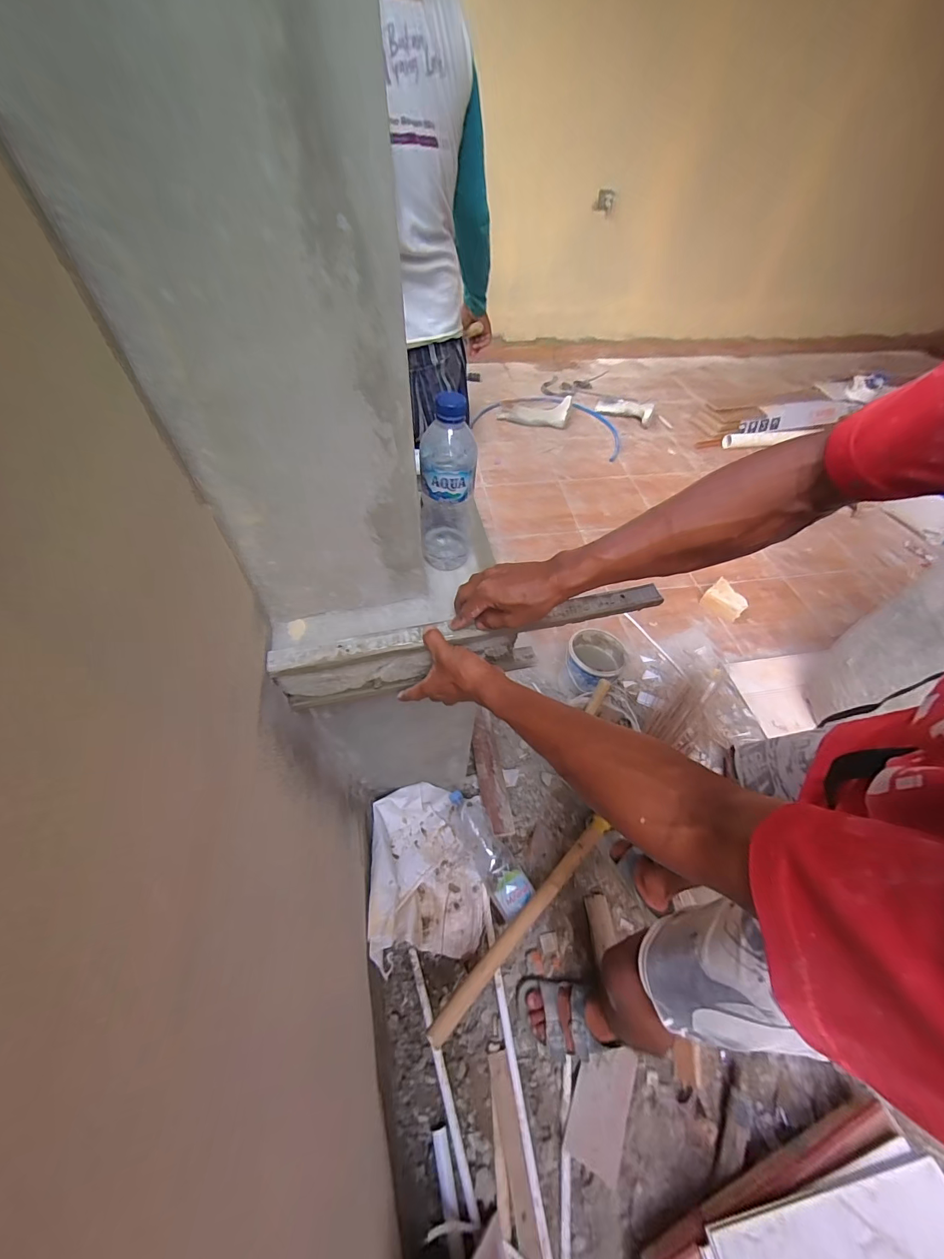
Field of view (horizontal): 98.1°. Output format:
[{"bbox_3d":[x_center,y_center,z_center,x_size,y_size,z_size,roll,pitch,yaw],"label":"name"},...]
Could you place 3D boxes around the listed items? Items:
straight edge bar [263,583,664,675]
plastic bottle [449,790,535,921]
[{"bbox_3d":[0.005,-0.003,0.513,0.488,0.023,0.029,-9,54,-8],"label":"straight edge bar"},{"bbox_3d":[0.037,0.525,0.982,0.090,0.107,0.287,-24,44,-20],"label":"plastic bottle"}]

